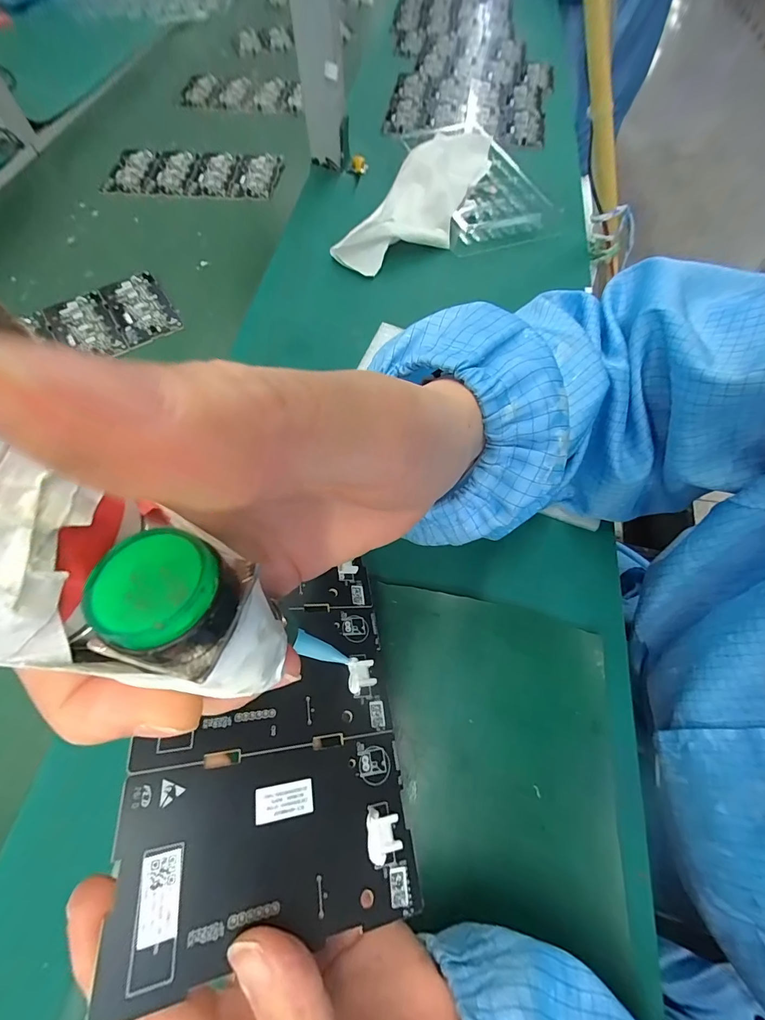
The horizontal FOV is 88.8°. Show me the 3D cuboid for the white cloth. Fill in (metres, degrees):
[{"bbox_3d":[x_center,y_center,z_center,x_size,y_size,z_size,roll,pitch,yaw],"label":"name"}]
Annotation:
[{"bbox_3d":[0.054,-0.364,0.446,0.096,0.035,0.286,26,67,12],"label":"white cloth"}]

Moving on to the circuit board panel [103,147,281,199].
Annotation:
[{"bbox_3d":[-0.251,-0.452,0.519,0.222,0.008,0.098,6,64,3],"label":"circuit board panel"}]

